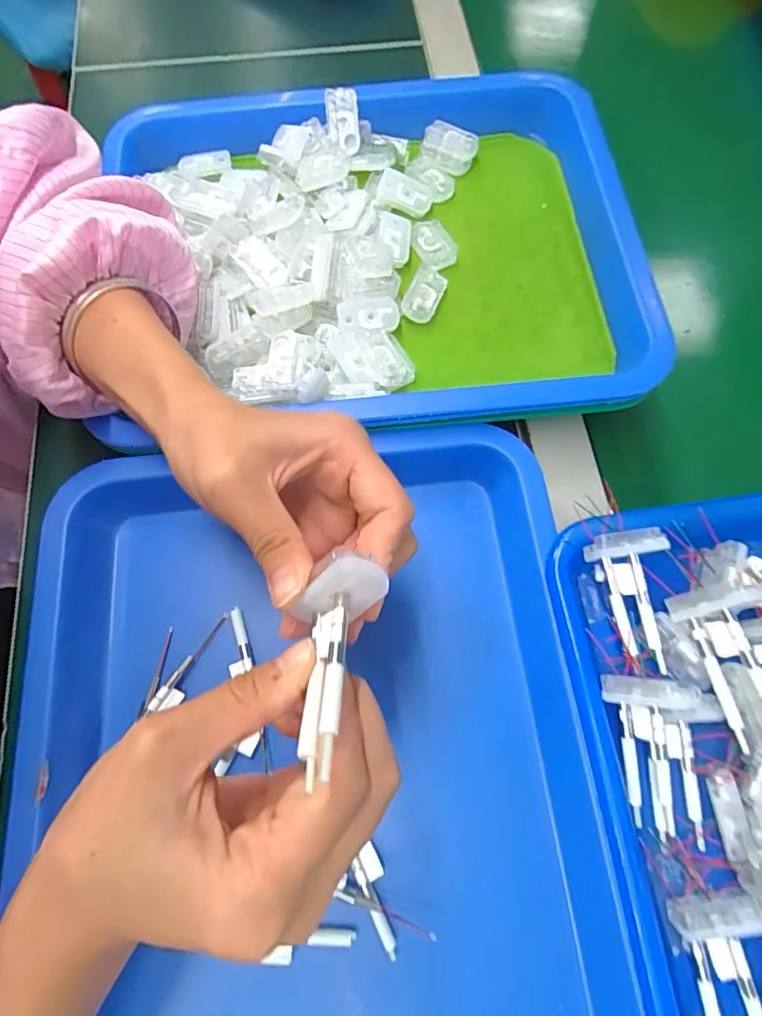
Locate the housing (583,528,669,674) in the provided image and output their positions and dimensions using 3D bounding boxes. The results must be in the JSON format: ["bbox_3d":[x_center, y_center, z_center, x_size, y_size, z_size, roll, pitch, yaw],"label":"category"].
[{"bbox_3d":[0.122,0.043,0.245,0.035,0.013,0.065,-12,90,-5],"label":"housing"}]

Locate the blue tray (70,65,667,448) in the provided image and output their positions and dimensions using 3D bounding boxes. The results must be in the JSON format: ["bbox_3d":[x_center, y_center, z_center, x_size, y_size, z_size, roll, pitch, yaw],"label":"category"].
[{"bbox_3d":[0.000,-0.166,0.330,0.335,0.039,0.262,-4,70,-2],"label":"blue tray"}]

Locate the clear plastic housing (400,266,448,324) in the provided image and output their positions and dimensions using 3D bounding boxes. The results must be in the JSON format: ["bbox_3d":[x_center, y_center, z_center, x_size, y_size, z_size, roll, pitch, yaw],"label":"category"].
[{"bbox_3d":[0.027,-0.135,0.324,0.019,0.008,0.039,24,72,8],"label":"clear plastic housing"}]

